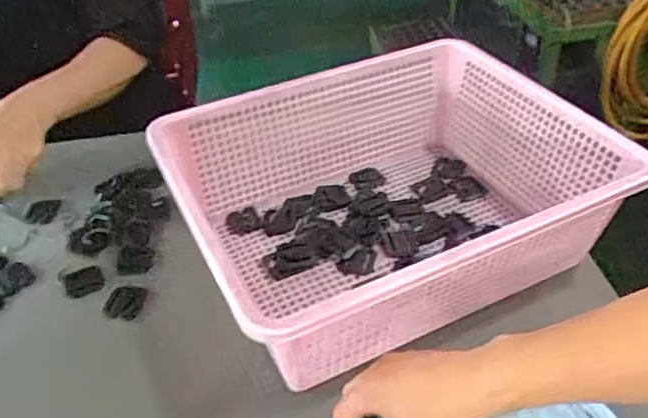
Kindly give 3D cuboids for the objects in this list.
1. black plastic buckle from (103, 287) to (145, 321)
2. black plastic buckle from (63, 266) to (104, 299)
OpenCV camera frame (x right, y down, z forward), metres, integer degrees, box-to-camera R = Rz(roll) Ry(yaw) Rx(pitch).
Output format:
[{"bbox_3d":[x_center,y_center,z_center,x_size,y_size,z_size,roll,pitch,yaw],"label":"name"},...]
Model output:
[{"bbox_3d":[-0.193,0.091,0.579,0.039,0.004,0.038,4,41,9],"label":"black plastic buckle"},{"bbox_3d":[-0.241,0.072,0.600,0.037,0.004,0.036,-18,42,-16],"label":"black plastic buckle"}]

